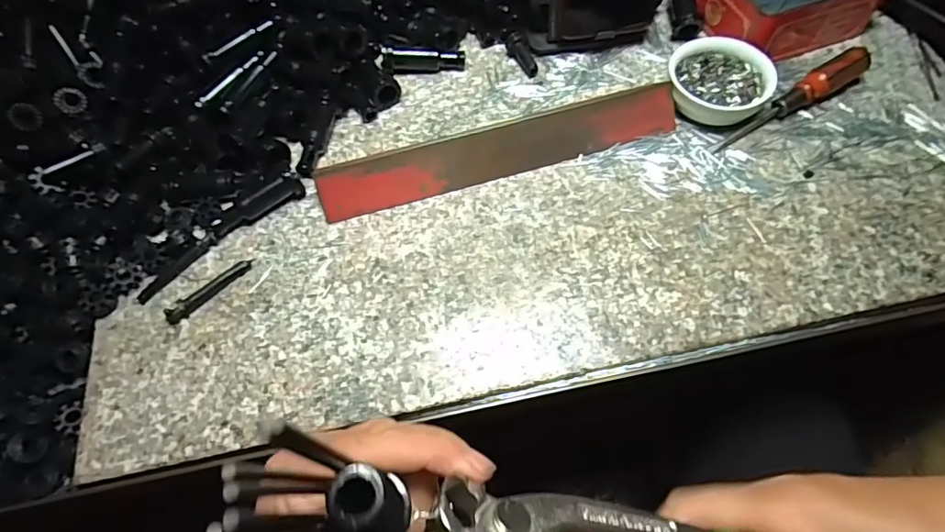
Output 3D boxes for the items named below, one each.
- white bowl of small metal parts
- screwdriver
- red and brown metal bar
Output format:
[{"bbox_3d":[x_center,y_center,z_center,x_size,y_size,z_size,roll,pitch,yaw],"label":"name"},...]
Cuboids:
[{"bbox_3d":[0.180,-0.135,0.386,0.070,0.029,0.063,18,64,12],"label":"white bowl of small metal parts"},{"bbox_3d":[0.226,-0.120,0.379,0.136,0.025,0.018,-27,64,-11],"label":"screwdriver"},{"bbox_3d":[0.022,-0.081,0.370,0.257,0.029,0.026,-16,62,-6],"label":"red and brown metal bar"}]

